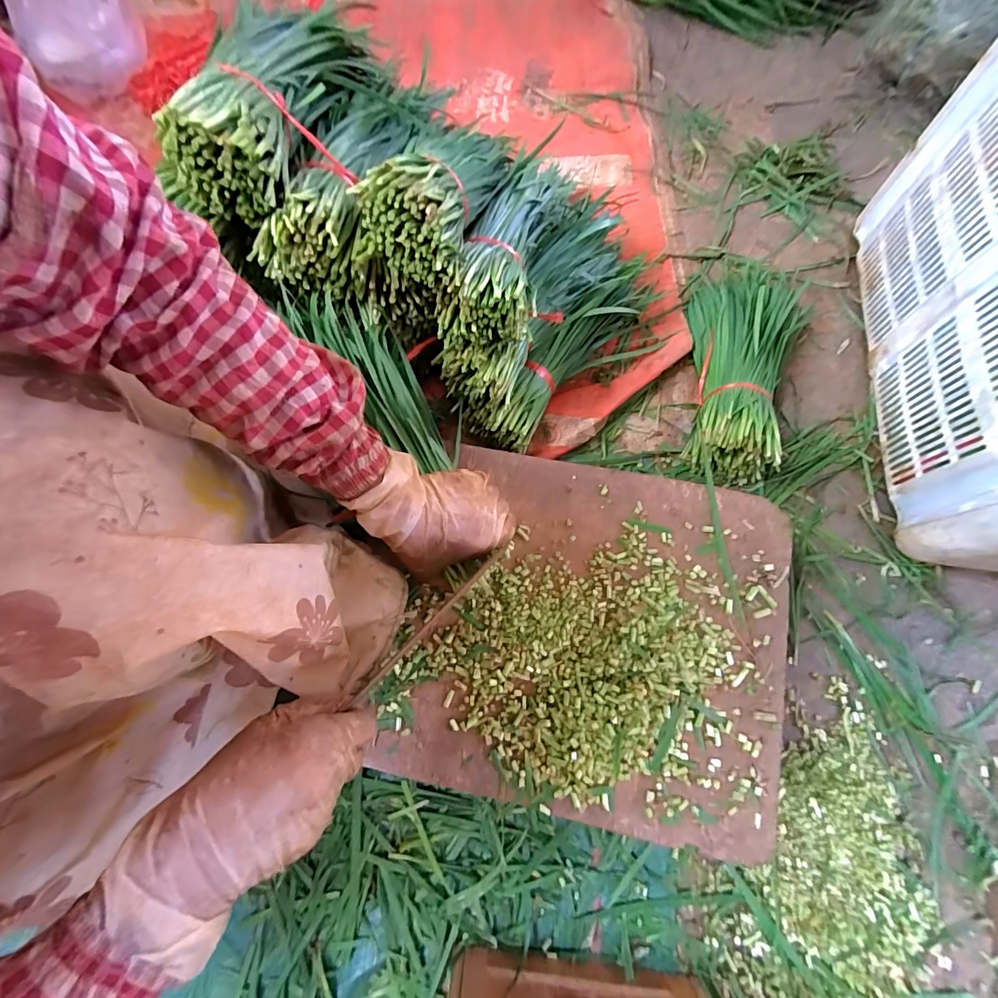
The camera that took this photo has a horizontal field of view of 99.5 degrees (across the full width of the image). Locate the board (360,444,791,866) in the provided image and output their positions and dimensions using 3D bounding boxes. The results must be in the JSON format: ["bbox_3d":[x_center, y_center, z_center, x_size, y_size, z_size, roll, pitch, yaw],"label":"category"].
[{"bbox_3d":[0.097,0.127,0.408,0.352,0.021,0.323,12,75,4],"label":"board"}]

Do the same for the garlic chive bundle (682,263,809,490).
[{"bbox_3d":[0.351,-0.220,0.611,0.154,0.100,0.392,17,75,5],"label":"garlic chive bundle"}]

